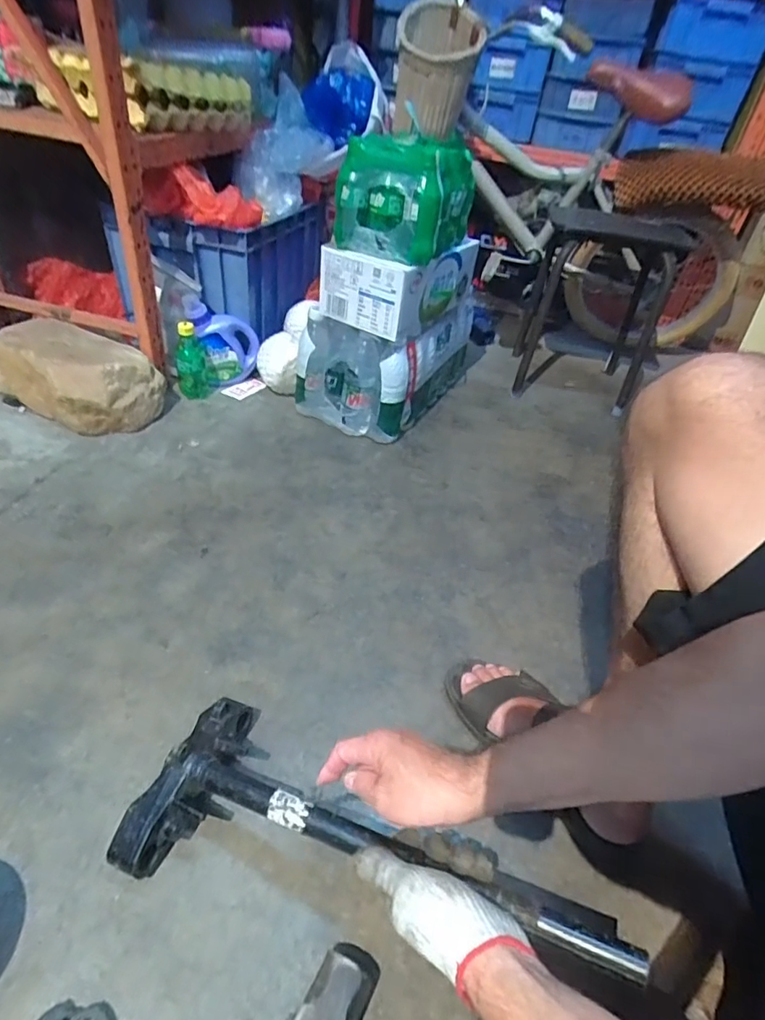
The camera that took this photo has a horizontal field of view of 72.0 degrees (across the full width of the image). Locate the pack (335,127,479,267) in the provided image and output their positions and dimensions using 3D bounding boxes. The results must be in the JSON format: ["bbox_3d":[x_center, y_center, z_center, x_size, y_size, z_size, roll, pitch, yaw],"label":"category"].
[{"bbox_3d":[0.042,-0.557,0.932,0.184,0.162,0.213,21,43,14],"label":"pack"}]

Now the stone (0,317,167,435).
[{"bbox_3d":[-0.608,-0.269,1.051,0.309,0.142,0.201,23,42,19],"label":"stone"}]

